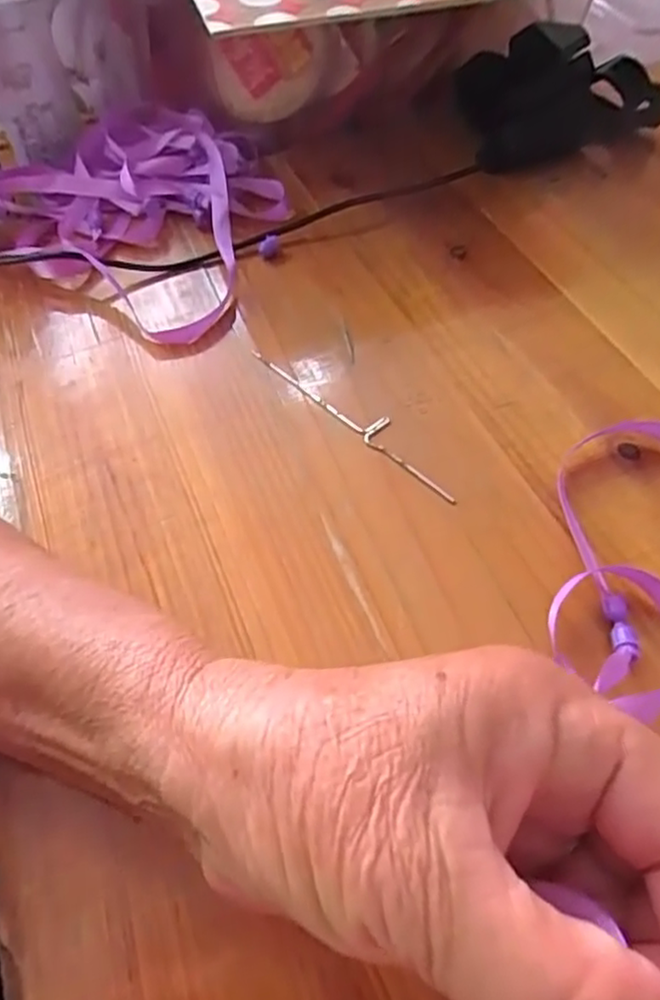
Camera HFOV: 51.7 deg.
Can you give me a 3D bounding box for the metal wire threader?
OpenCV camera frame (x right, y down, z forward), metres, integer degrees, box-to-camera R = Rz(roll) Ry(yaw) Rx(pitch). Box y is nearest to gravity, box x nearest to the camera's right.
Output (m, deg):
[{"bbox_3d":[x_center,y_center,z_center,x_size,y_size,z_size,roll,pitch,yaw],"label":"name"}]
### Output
[{"bbox_3d":[0.011,-0.038,0.301,0.016,0.004,0.121,-38,61,-21],"label":"metal wire threader"}]

